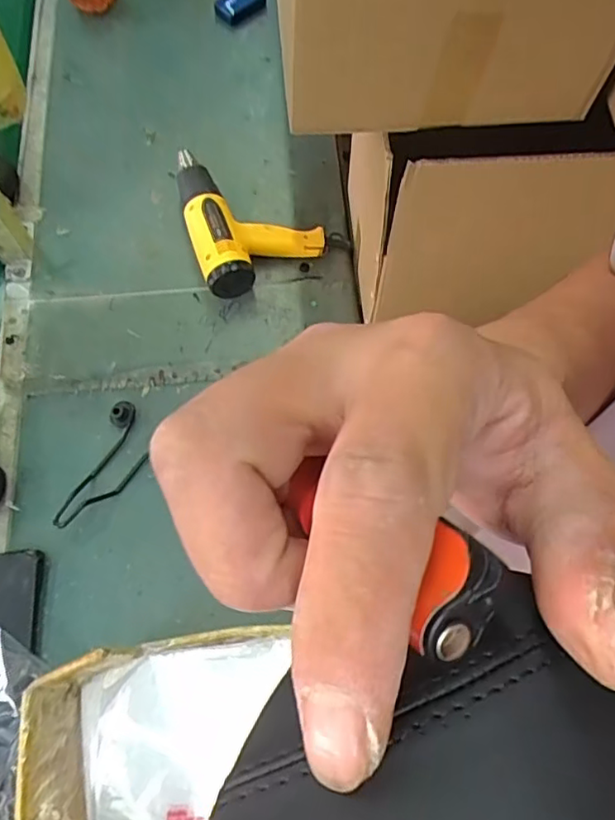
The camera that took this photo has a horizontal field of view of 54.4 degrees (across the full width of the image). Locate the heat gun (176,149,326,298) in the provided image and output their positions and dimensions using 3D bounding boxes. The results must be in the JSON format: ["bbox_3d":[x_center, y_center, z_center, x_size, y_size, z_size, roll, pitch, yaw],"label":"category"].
[{"bbox_3d":[-0.093,-0.318,0.947,0.201,0.071,0.274,-17,70,-7],"label":"heat gun"}]

